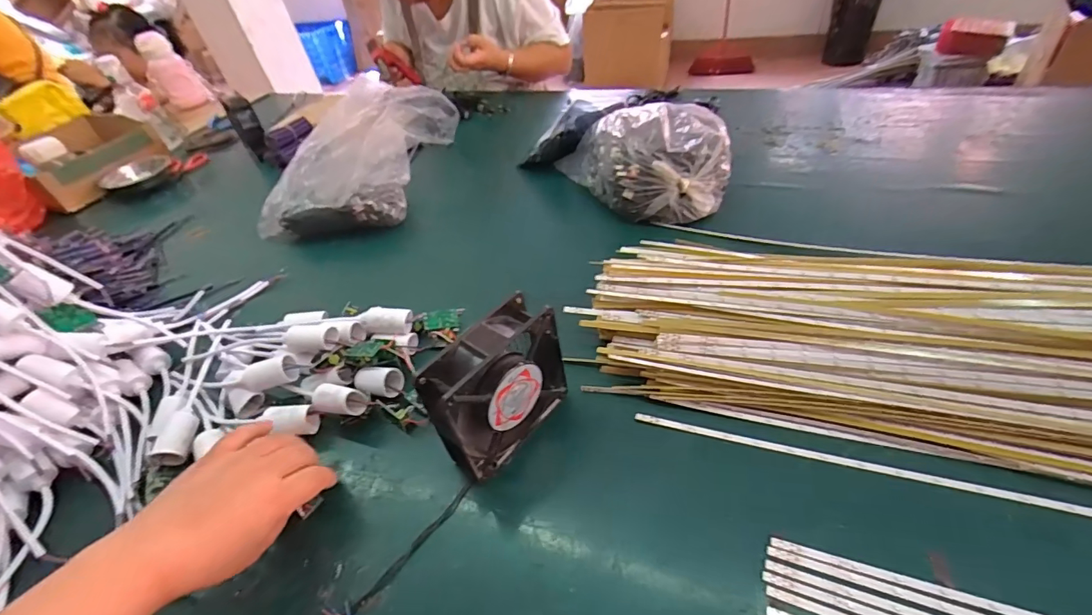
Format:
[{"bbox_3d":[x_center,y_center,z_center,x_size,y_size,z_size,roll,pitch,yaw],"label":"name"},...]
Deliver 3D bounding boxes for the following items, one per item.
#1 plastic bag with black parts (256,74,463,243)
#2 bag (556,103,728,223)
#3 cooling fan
[{"bbox_3d":[-0.311,-0.263,0.811,0.222,0.114,0.343,2,44,14],"label":"plastic bag with black parts"},{"bbox_3d":[0.154,-0.227,0.690,0.190,0.105,0.251,-23,44,-12],"label":"bag"},{"bbox_3d":[-0.040,0.068,0.400,0.044,0.119,0.126,26,54,33],"label":"cooling fan"}]

